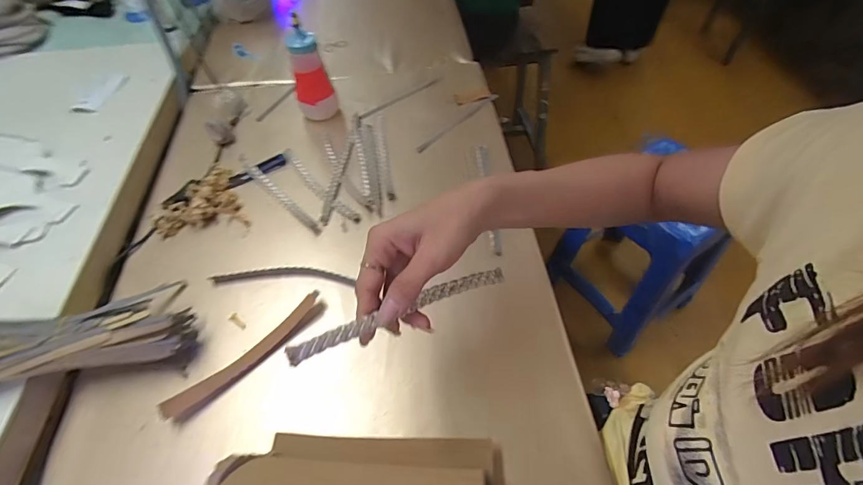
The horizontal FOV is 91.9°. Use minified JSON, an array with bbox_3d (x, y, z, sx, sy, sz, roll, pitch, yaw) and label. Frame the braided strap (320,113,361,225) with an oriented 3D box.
[{"bbox_3d":[-0.132,-0.119,0.623,0.016,0.005,0.225,4,54,5],"label":"braided strap"}]

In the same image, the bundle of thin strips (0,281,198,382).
[{"bbox_3d":[-0.373,0.081,0.424,0.233,0.061,0.106,-1,52,-22],"label":"bundle of thin strips"}]

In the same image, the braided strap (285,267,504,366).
[{"bbox_3d":[-0.017,0.050,0.321,0.188,0.009,0.016,-18,55,-33],"label":"braided strap"}]

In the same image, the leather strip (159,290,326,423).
[{"bbox_3d":[-0.195,0.119,0.450,0.023,0.023,0.183,37,63,25],"label":"leather strip"}]

